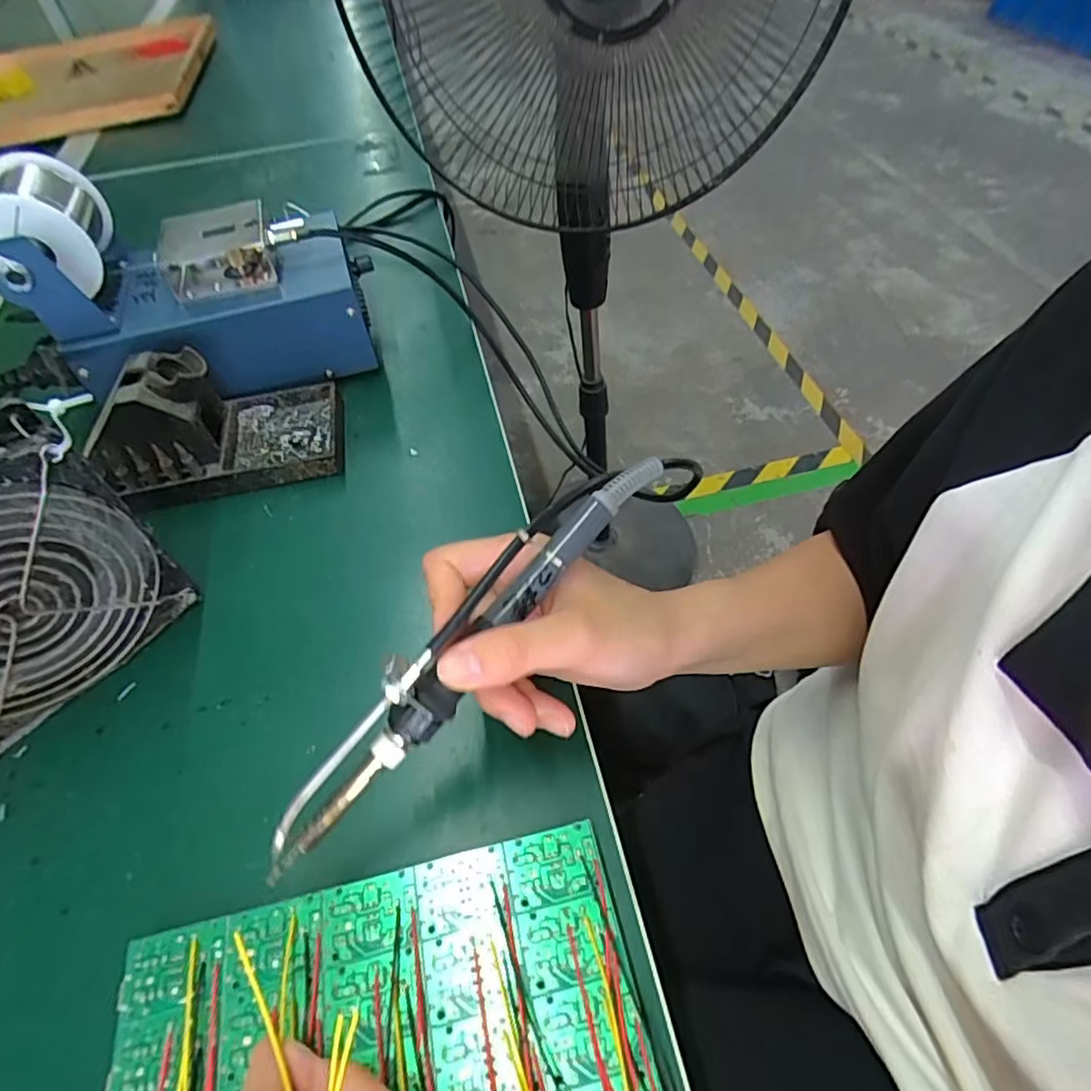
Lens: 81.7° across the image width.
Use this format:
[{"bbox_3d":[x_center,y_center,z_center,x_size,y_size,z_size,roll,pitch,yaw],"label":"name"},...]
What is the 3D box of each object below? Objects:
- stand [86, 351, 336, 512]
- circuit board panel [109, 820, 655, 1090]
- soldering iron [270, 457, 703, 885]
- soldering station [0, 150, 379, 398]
[{"bbox_3d":[-0.199,-0.081,0.383,0.129,0.072,0.080,-14,52,-5],"label":"stand"},{"bbox_3d":[-0.056,0.166,0.210,0.170,0.006,0.099,-13,52,-4],"label":"circuit board panel"},{"bbox_3d":[-0.023,0.031,0.243,0.217,0.035,0.026,-44,60,-14],"label":"soldering iron"},{"bbox_3d":[-0.226,-0.169,0.412,0.202,0.133,0.109,-12,52,-3],"label":"soldering station"}]

